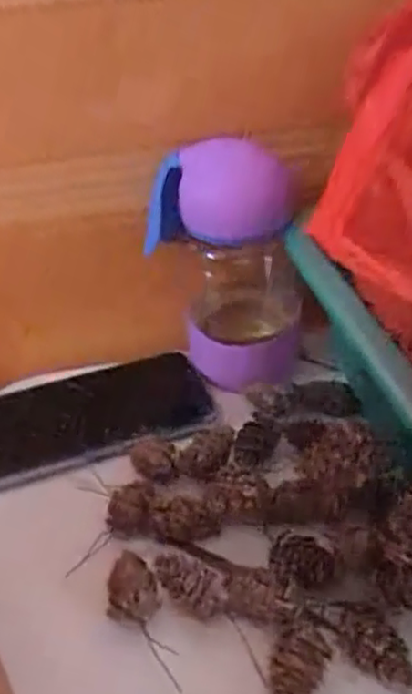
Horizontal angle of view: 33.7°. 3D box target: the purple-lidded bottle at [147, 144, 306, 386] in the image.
[{"bbox_3d":[0.015,-0.050,0.427,0.085,0.160,0.057,26,47,35],"label":"purple-lidded bottle"}]

